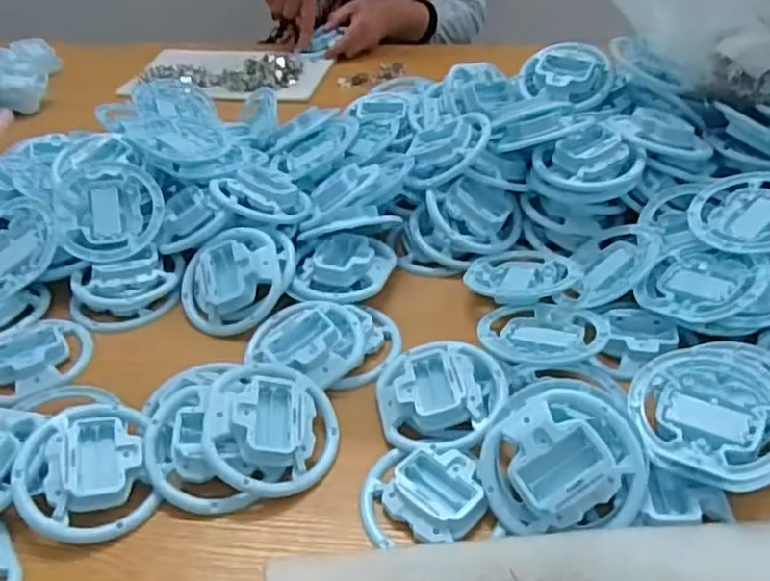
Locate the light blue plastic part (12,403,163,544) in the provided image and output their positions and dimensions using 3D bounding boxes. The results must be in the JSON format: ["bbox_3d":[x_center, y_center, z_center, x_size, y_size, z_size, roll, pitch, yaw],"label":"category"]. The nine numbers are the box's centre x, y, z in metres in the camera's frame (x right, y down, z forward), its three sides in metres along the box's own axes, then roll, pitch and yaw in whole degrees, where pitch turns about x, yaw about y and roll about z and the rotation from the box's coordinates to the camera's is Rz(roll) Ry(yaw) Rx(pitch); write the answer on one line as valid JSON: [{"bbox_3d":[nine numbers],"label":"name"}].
[{"bbox_3d":[-0.214,0.126,0.502,0.088,0.038,0.103,-14,42,-11],"label":"light blue plastic part"}]

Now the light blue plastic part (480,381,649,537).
[{"bbox_3d":[0.120,0.110,0.475,0.104,0.034,0.097,-5,63,1],"label":"light blue plastic part"}]

